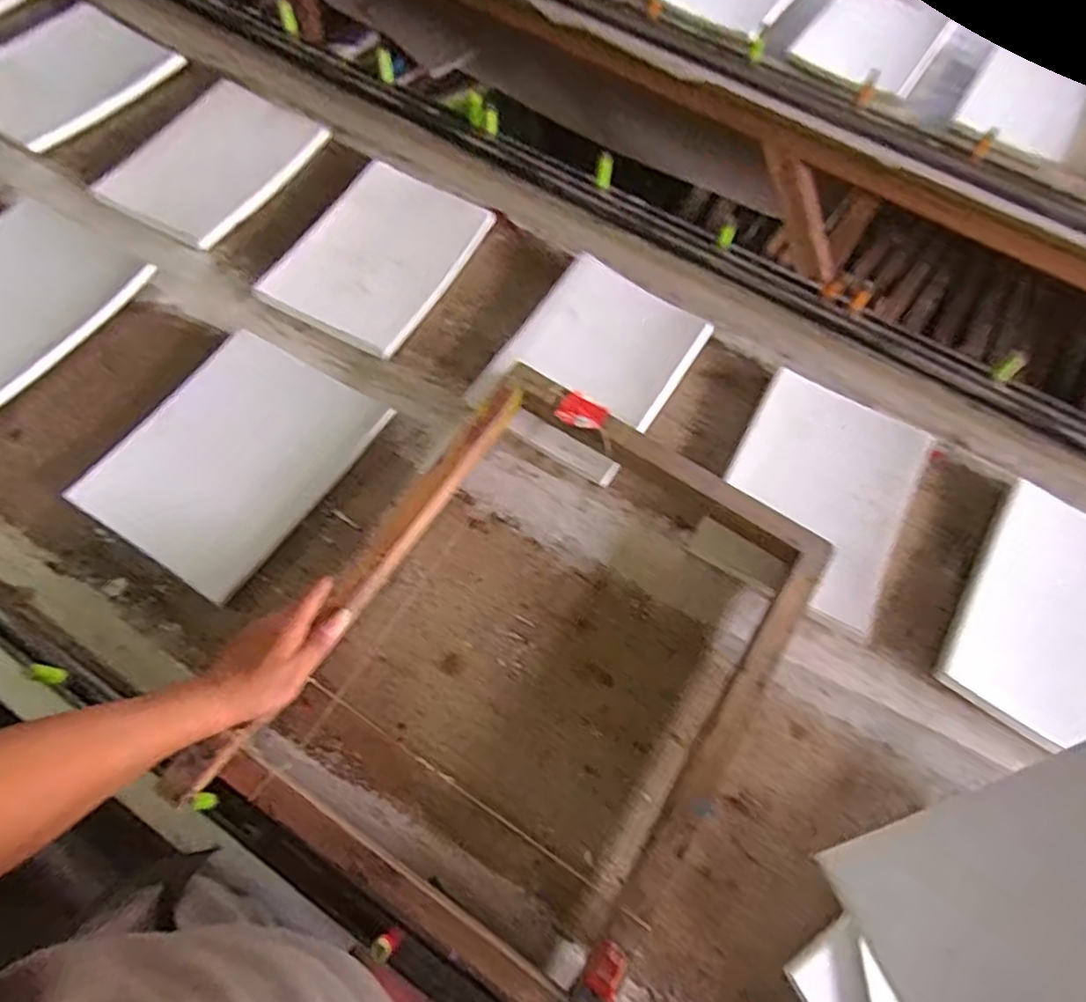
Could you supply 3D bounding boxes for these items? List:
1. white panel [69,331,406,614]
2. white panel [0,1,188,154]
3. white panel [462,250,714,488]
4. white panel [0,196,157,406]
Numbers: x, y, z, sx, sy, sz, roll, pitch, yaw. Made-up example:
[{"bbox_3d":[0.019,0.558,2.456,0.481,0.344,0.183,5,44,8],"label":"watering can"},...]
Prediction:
[{"bbox_3d":[-0.344,-0.053,0.731,0.226,0.012,0.270,32,68,12],"label":"white panel"},{"bbox_3d":[-0.721,-0.632,0.980,0.242,0.041,0.260,31,67,11],"label":"white panel"},{"bbox_3d":[0.057,-0.164,0.785,0.194,0.025,0.253,32,68,12],"label":"white panel"},{"bbox_3d":[-0.649,-0.239,0.790,0.222,0.028,0.265,30,67,11],"label":"white panel"}]

